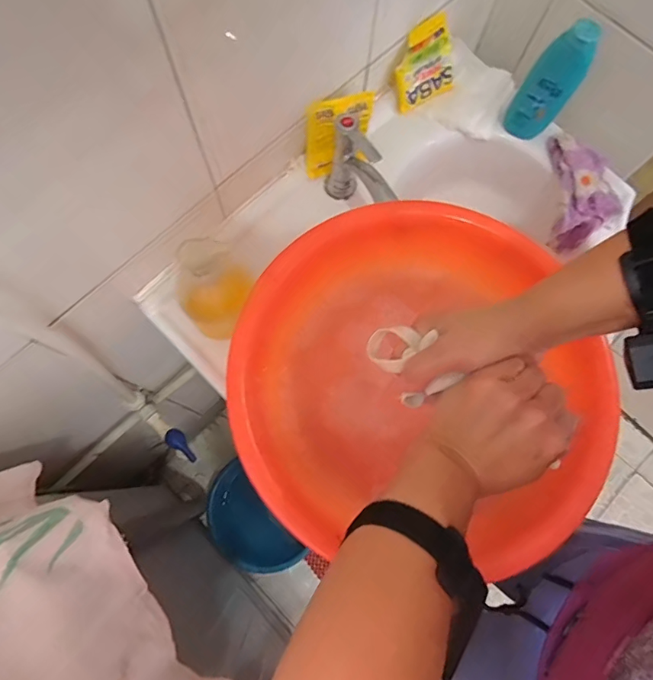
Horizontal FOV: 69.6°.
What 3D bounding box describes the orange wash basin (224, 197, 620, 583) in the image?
[{"bbox_3d":[0.088,0.038,0.499,0.346,0.114,0.338,1,75,-2],"label":"orange wash basin"}]

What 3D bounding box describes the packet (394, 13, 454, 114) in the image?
[{"bbox_3d":[0.130,-0.367,0.628,0.090,0.086,0.016,-33,44,-10],"label":"packet"}]

